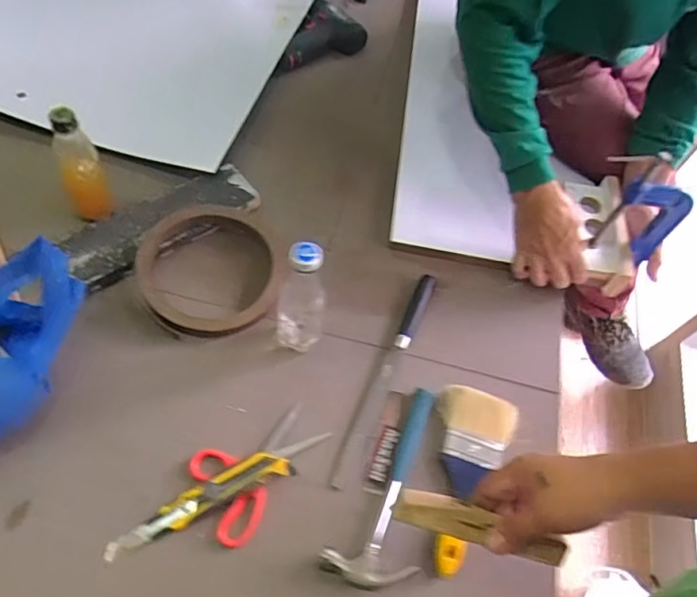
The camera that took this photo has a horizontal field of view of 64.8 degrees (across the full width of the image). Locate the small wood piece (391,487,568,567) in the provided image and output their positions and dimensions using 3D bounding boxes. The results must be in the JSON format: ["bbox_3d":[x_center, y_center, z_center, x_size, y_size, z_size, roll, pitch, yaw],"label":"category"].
[{"bbox_3d":[0.116,0.204,0.493,0.150,0.017,0.035,16,60,8],"label":"small wood piece"}]

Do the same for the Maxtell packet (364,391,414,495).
[{"bbox_3d":[0.050,0.182,0.703,0.033,0.004,0.134,18,58,3],"label":"Maxtell packet"}]

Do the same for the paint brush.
[{"bbox_3d":[0.146,0.218,0.678,0.095,0.024,0.222,17,58,2],"label":"paint brush"}]

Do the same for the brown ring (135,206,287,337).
[{"bbox_3d":[-0.195,-0.042,0.789,0.205,0.048,0.195,4,58,-6],"label":"brown ring"}]

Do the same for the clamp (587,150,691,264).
[{"bbox_3d":[0.416,-0.132,0.802,0.151,0.189,0.024,11,58,-2],"label":"clamp"}]

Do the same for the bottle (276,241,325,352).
[{"bbox_3d":[-0.060,-0.005,0.691,0.060,0.203,0.071,-3,59,-8],"label":"bottle"}]

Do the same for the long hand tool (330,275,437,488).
[{"bbox_3d":[0.050,0.099,0.739,0.026,0.028,0.320,26,59,7],"label":"long hand tool"}]

